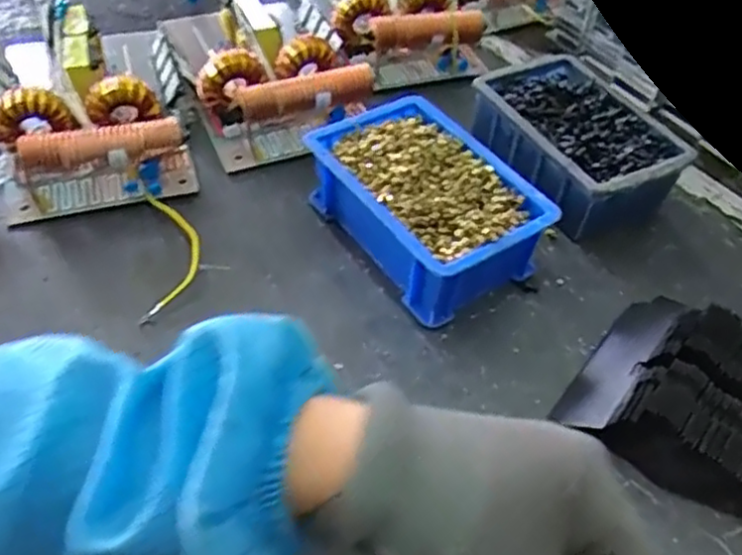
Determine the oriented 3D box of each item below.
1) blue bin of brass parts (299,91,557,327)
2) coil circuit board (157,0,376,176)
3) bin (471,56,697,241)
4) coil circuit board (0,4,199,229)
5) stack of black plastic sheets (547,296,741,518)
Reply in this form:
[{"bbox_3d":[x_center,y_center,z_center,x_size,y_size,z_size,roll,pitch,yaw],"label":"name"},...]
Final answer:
[{"bbox_3d":[0.034,-0.048,0.451,0.105,0.056,0.152,-23,54,-25],"label":"blue bin of brass parts"},{"bbox_3d":[-0.091,-0.182,0.552,0.137,0.053,0.223,-15,51,-19],"label":"coil circuit board"},{"bbox_3d":[0.148,-0.099,0.509,0.096,0.054,0.149,-19,52,-22],"label":"bin"},{"bbox_3d":[-0.215,-0.146,0.511,0.131,0.055,0.232,-10,49,-15],"label":"coil circuit board"},{"bbox_3d":[0.180,0.062,0.381,0.107,0.033,0.127,33,52,22],"label":"stack of black plastic sheets"}]

